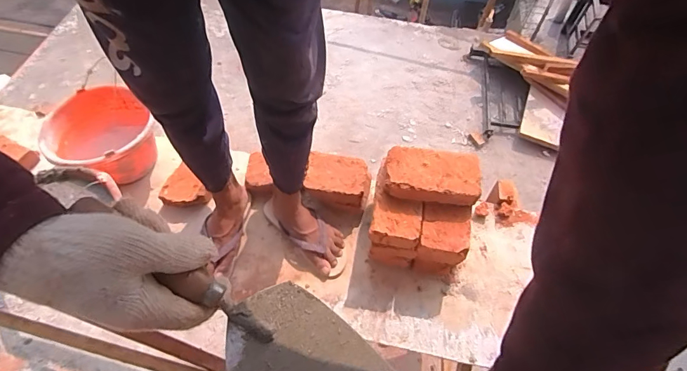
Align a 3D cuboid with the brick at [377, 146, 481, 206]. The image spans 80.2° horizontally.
[{"bbox_3d":[0.186,-0.017,0.887,0.206,0.059,0.114,4,59,1],"label":"brick"}]

